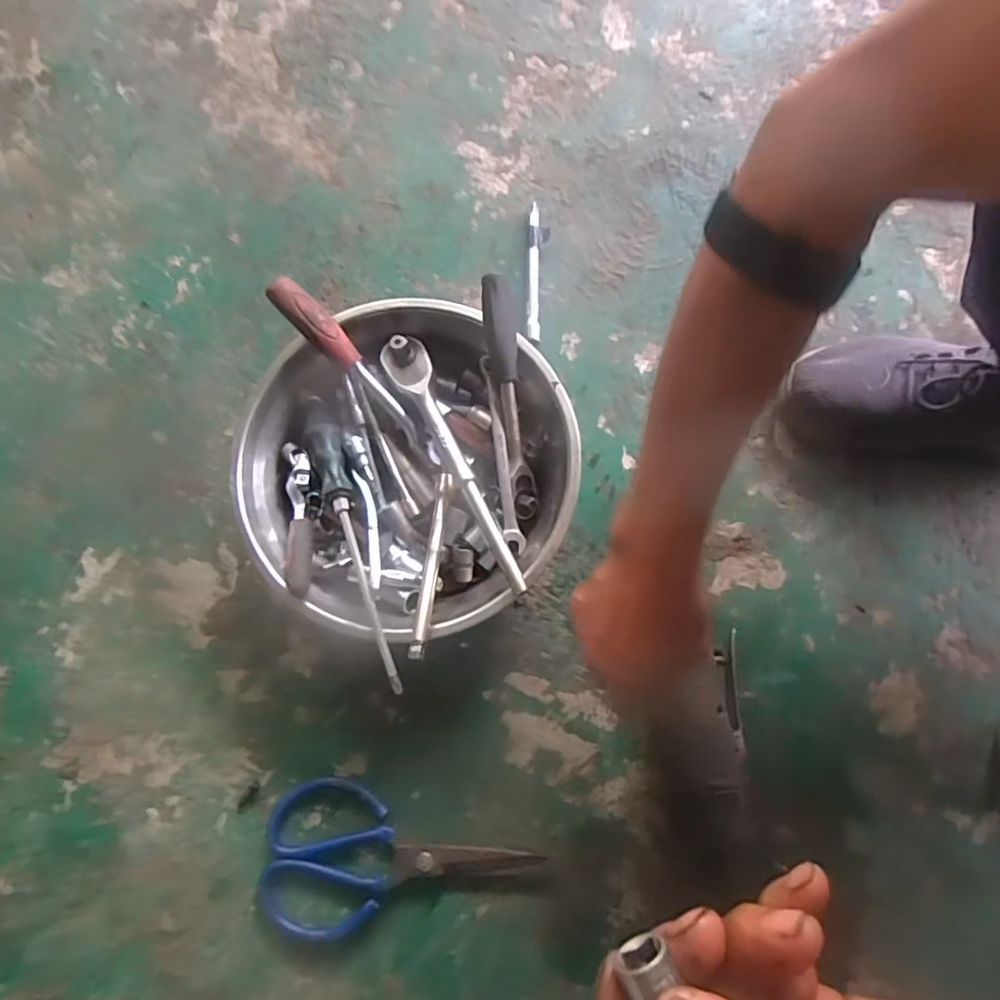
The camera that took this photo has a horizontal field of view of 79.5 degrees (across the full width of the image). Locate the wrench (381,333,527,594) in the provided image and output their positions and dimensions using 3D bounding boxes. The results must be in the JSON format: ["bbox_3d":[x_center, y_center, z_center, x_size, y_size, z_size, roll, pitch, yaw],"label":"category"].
[{"bbox_3d":[-0.036,-0.033,0.485,0.034,0.045,0.234,-26,80,-4],"label":"wrench"}]

